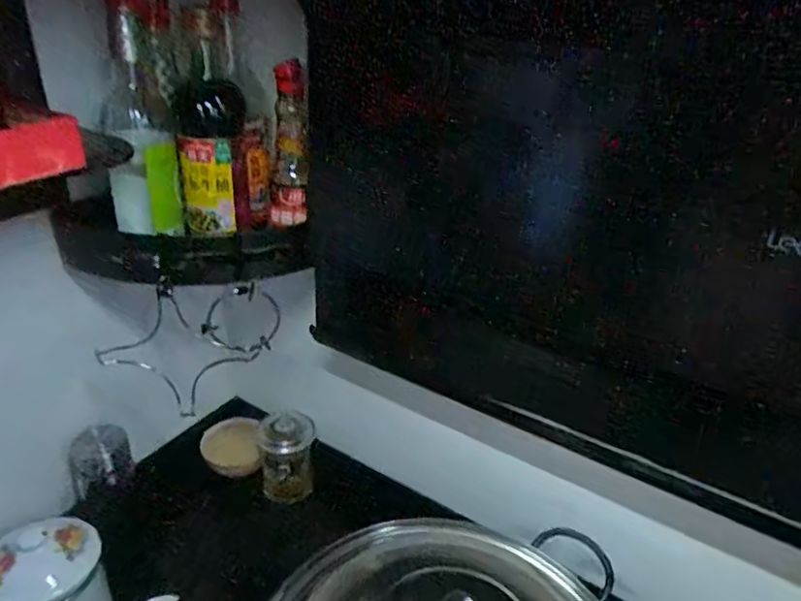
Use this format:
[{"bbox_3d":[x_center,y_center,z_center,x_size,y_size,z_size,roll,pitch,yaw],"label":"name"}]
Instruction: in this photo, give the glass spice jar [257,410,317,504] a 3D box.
[{"bbox_3d":[-0.174,0.235,0.921,0.083,0.111,0.091,3,29,-2],"label":"glass spice jar"}]

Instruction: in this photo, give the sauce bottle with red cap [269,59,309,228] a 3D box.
[{"bbox_3d":[-0.126,-0.172,0.664,0.040,0.168,0.046,1,29,-4],"label":"sauce bottle with red cap"}]

